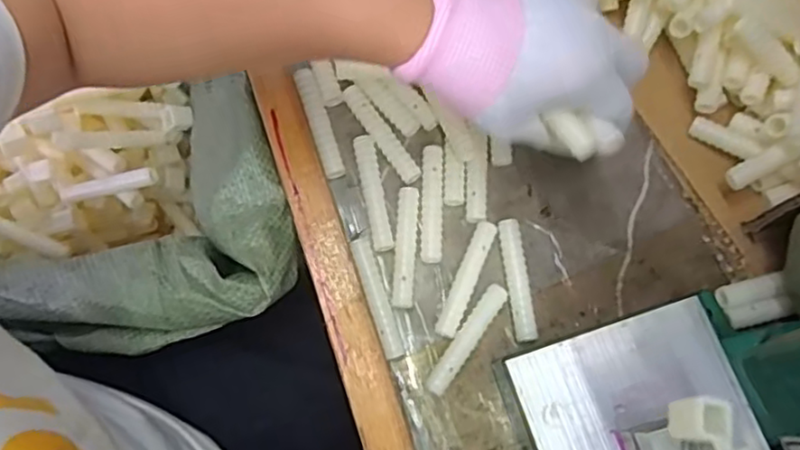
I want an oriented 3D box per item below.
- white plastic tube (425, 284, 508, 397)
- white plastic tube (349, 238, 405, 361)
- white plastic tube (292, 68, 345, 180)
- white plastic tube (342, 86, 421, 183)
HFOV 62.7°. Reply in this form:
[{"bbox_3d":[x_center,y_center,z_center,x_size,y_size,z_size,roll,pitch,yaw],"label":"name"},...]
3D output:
[{"bbox_3d":[0.042,0.071,0.412,0.015,0.013,0.079,35,77,9],"label":"white plastic tube"},{"bbox_3d":[-0.015,0.047,0.420,0.013,0.016,0.078,-18,75,-5],"label":"white plastic tube"},{"bbox_3d":[-0.055,-0.068,0.452,0.014,0.012,0.076,-19,75,-5],"label":"white plastic tube"},{"bbox_3d":[-0.012,-0.062,0.452,0.015,0.011,0.078,-35,77,-9],"label":"white plastic tube"}]

